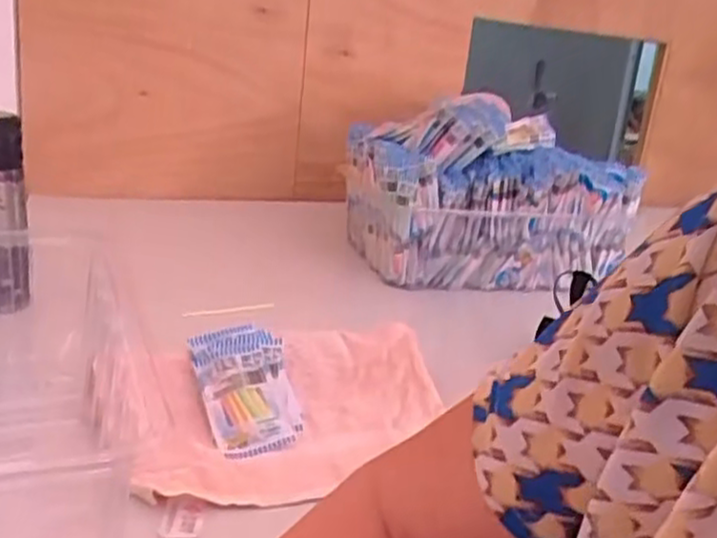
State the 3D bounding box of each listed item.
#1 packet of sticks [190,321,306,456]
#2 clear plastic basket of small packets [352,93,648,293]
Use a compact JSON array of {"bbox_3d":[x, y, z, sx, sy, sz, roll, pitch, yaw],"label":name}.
[{"bbox_3d":[-0.101,0.105,0.681,0.079,0.023,0.137,-12,53,-19],"label":"packet of sticks"},{"bbox_3d":[0.205,-0.119,1.188,0.394,0.249,0.252,0,18,-14],"label":"clear plastic basket of small packets"}]

